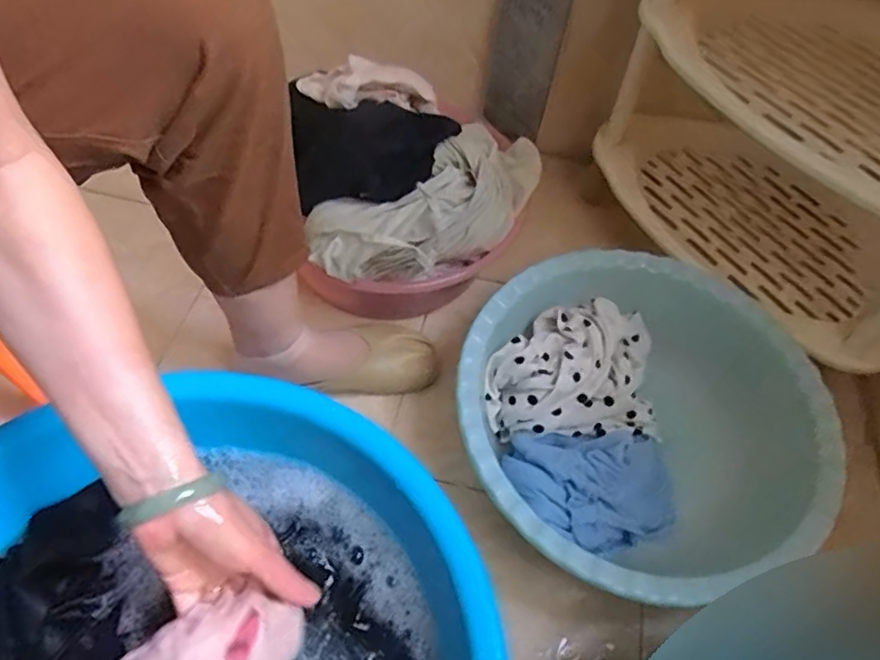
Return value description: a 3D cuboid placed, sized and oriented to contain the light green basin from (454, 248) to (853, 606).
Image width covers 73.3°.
[{"bbox_3d":[0.204,0.096,0.648,0.364,0.121,0.367,3,55,-4],"label":"light green basin"}]

